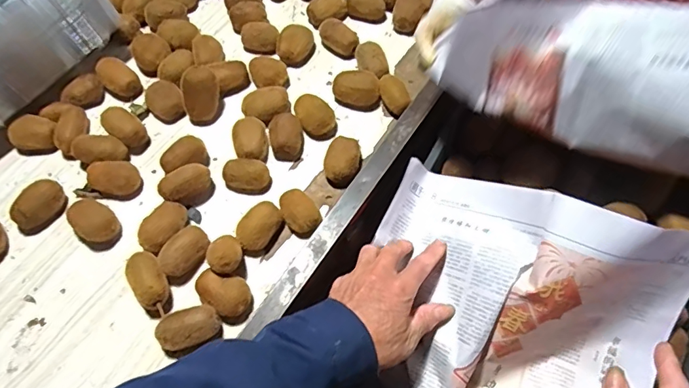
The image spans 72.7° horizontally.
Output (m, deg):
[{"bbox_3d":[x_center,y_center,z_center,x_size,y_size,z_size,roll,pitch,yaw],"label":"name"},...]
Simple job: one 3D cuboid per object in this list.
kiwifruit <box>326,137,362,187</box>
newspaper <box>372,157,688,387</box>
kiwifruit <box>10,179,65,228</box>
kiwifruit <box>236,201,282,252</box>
[{"bbox_3d":[-0.002,-0.044,0.671,0.051,0.037,0.070,2,63,5],"label":"kiwifruit"},{"bbox_3d":[0.156,0.097,0.446,0.288,0.155,0.256,25,67,15],"label":"newspaper"},{"bbox_3d":[-0.431,0.015,0.660,0.048,0.037,0.075,29,68,17],"label":"kiwifruit"},{"bbox_3d":[-0.115,0.045,0.626,0.046,0.037,0.070,31,68,18],"label":"kiwifruit"}]

